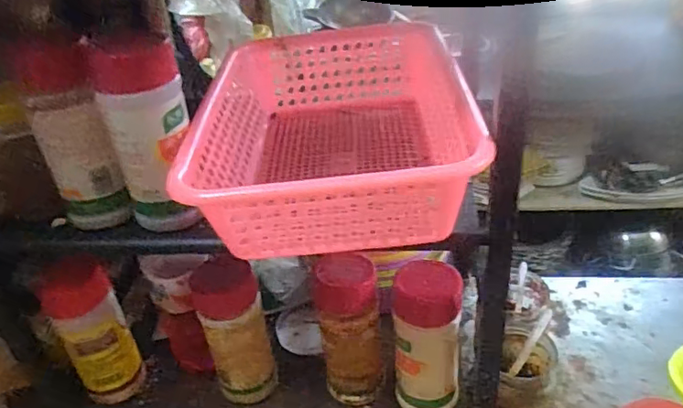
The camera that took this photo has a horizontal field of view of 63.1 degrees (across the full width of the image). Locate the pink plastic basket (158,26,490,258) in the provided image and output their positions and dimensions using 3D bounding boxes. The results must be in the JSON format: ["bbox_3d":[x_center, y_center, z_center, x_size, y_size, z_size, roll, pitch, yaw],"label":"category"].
[{"bbox_3d":[-0.011,-0.073,0.532,0.230,0.078,0.314,-5,35,1],"label":"pink plastic basket"}]

